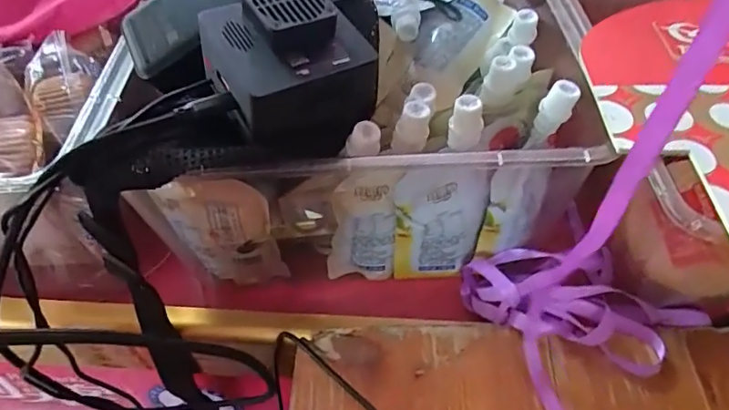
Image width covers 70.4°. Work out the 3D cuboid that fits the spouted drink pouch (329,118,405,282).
[{"bbox_3d":[-0.003,0.011,0.325,0.054,0.139,0.025,6,50,9],"label":"spouted drink pouch"}]

